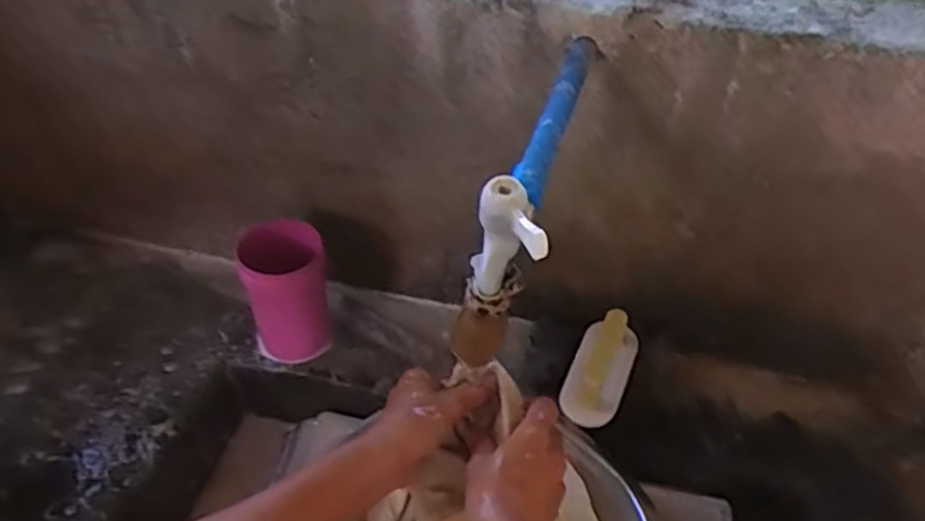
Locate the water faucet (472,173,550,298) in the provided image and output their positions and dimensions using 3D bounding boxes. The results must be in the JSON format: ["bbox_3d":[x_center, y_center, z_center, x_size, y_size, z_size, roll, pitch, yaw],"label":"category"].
[{"bbox_3d":[0.026,-0.003,0.458,0.032,0.076,0.051,-9,46,-9],"label":"water faucet"}]

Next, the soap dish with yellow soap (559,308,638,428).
[{"bbox_3d":[0.141,0.110,0.769,0.060,0.052,0.125,17,62,16],"label":"soap dish with yellow soap"}]

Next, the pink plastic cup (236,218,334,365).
[{"bbox_3d":[-0.188,0.036,0.805,0.085,0.129,0.084,-8,46,-8],"label":"pink plastic cup"}]

